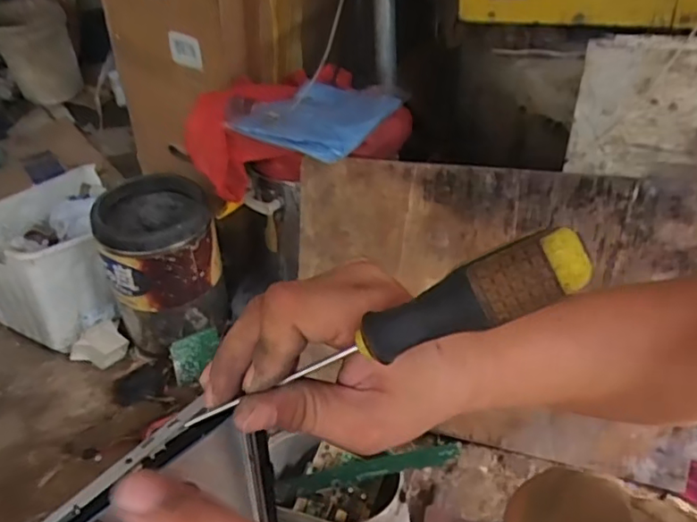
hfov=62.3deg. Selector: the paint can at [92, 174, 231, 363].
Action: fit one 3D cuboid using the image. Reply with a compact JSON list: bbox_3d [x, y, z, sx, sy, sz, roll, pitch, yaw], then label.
[{"bbox_3d":[-0.401,0.018,1.283,0.234,0.341,0.225,-3,35,2],"label":"paint can"}]

